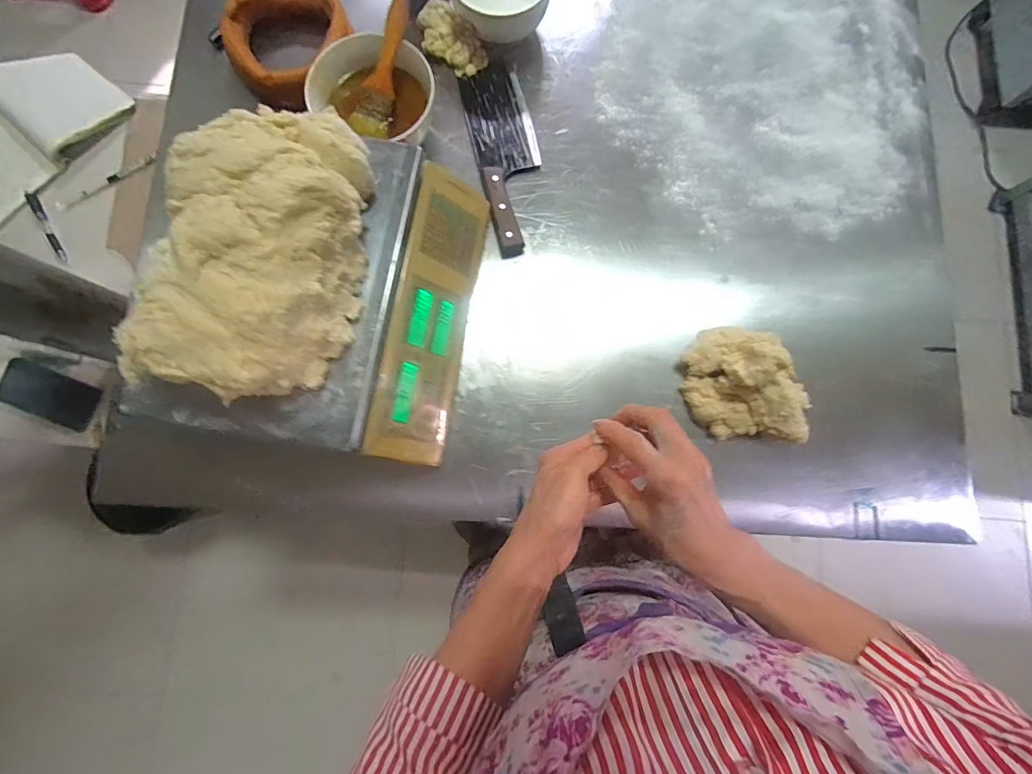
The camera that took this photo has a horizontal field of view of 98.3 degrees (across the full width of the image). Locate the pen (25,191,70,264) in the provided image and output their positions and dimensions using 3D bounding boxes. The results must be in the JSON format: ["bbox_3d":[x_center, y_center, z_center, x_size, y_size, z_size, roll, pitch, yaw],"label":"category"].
[{"bbox_3d":[-0.812,-0.277,0.773,0.017,0.012,0.150,-32,81,-6],"label":"pen"}]

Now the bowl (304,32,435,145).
[{"bbox_3d":[-0.179,-0.351,0.564,0.140,0.079,0.142,0,79,-1],"label":"bowl"}]

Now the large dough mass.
[{"bbox_3d":[-0.224,-0.128,0.399,0.147,0.092,0.274,6,81,0],"label":"large dough mass"}]

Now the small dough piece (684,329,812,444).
[{"bbox_3d":[0.265,0.002,0.507,0.109,0.083,0.158,-33,81,-7],"label":"small dough piece"}]

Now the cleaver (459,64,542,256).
[{"bbox_3d":[-0.011,-0.313,0.591,0.084,0.019,0.279,-13,79,-3],"label":"cleaver"}]

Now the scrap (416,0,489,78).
[{"bbox_3d":[-0.092,-0.477,0.612,0.109,0.028,0.059,44,82,7],"label":"scrap"}]

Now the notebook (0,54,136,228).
[{"bbox_3d":[-0.872,-0.447,0.769,0.216,0.060,0.336,37,82,5],"label":"notebook"}]

